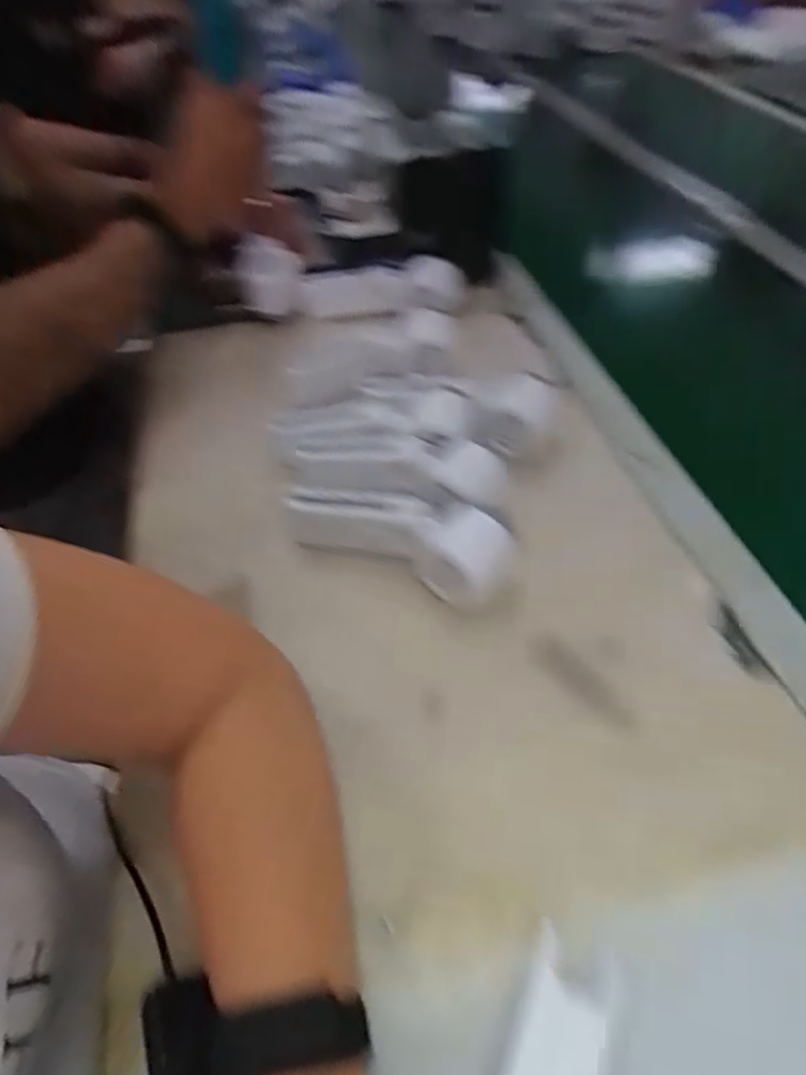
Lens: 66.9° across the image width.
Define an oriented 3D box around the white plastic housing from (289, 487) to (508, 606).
[{"bbox_3d":[-0.005,-0.003,0.441,0.166,0.045,0.057,17,51,16],"label":"white plastic housing"}]

